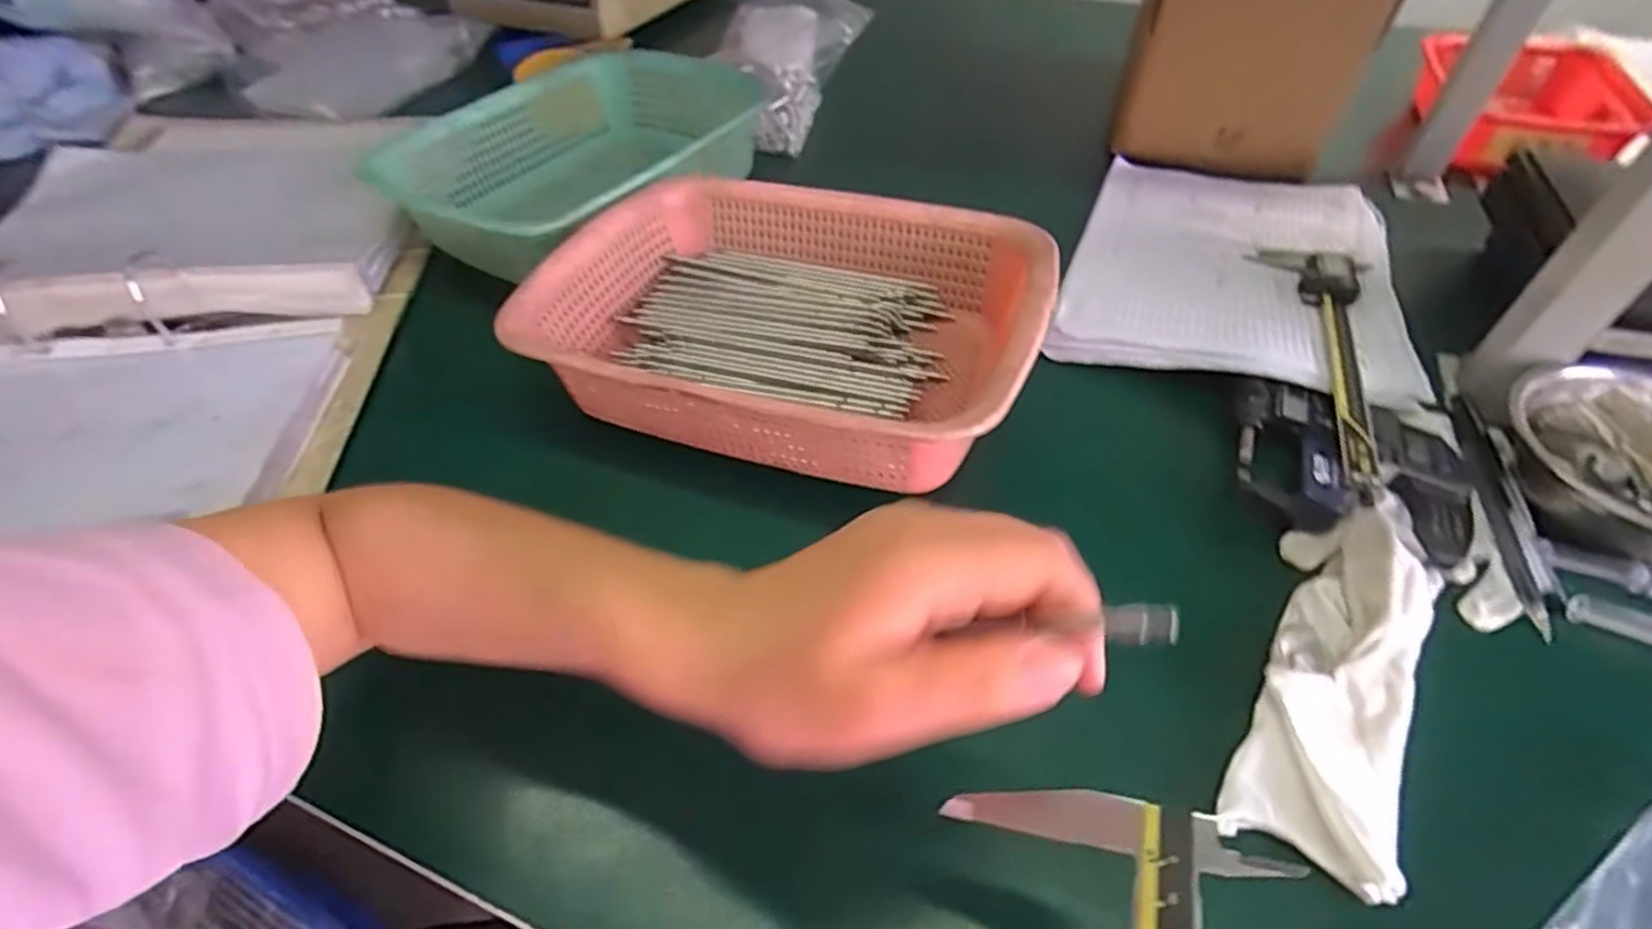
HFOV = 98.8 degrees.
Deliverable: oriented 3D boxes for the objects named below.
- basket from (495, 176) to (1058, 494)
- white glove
[{"bbox_3d":[-0.020,-0.087,0.442,0.290,0.078,0.220,14,50,14],"label":"basket"},{"bbox_3d":[0.231,0.081,0.312,0.061,0.034,0.201,28,54,24],"label":"white glove"}]

